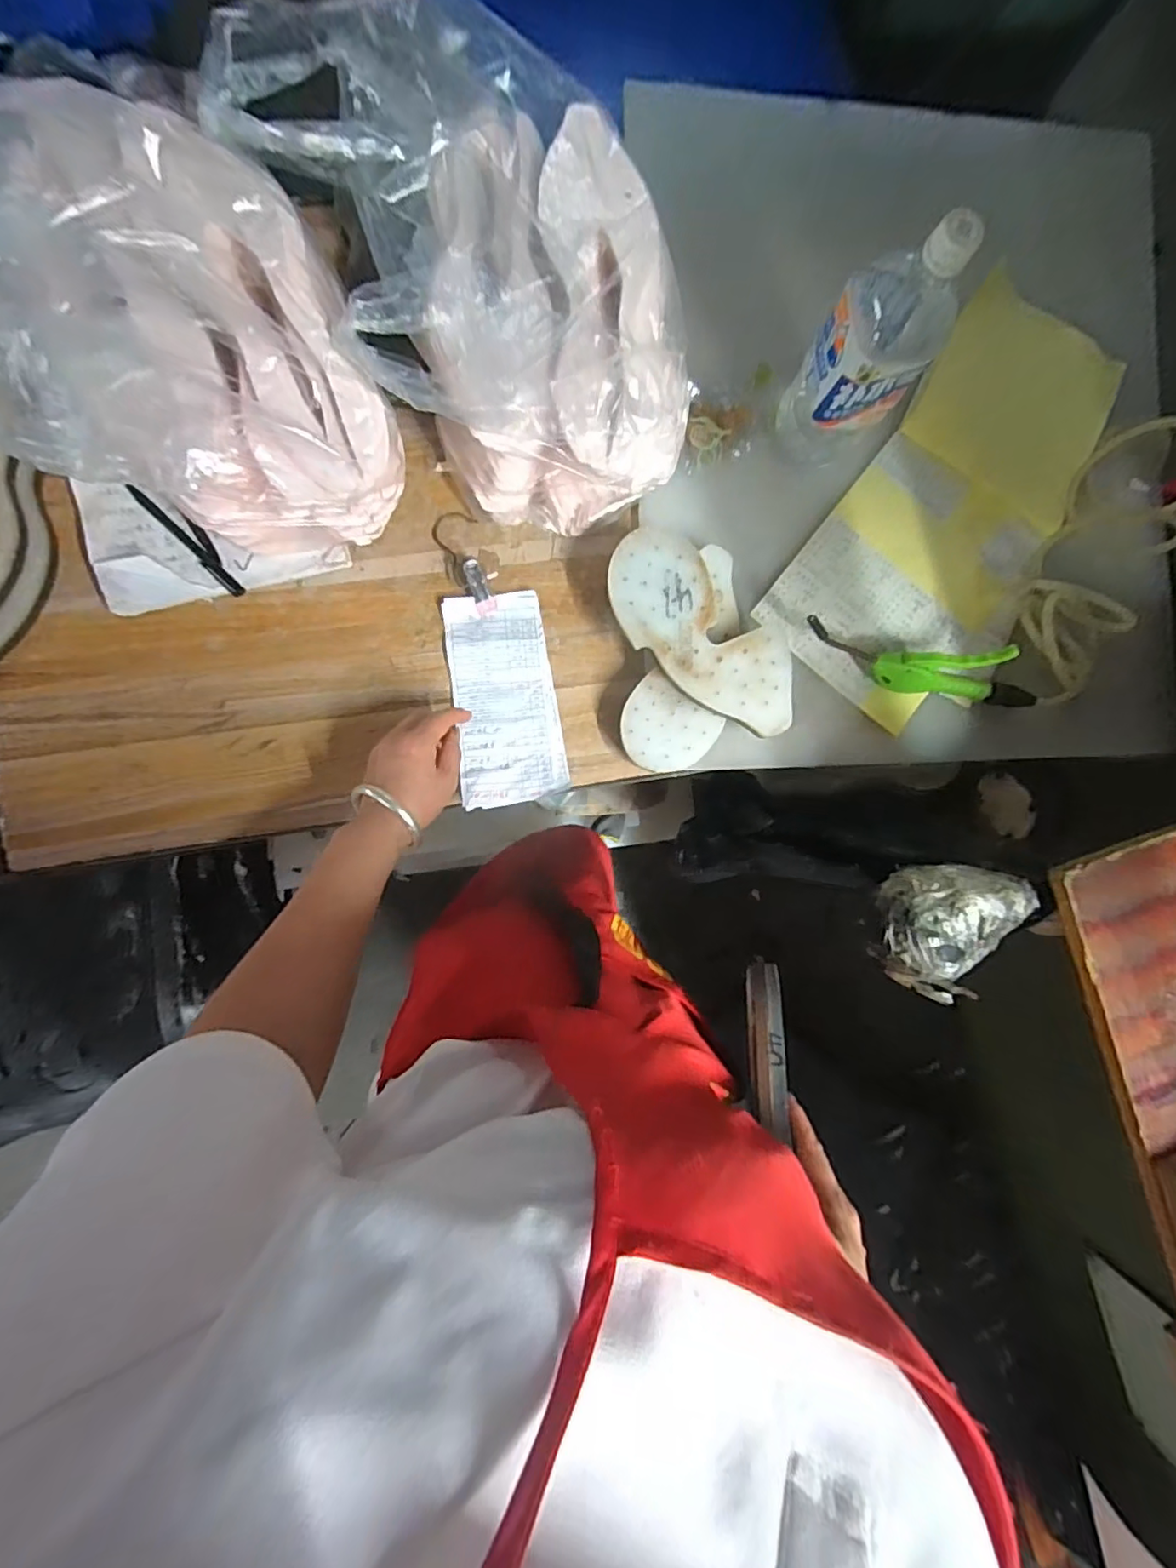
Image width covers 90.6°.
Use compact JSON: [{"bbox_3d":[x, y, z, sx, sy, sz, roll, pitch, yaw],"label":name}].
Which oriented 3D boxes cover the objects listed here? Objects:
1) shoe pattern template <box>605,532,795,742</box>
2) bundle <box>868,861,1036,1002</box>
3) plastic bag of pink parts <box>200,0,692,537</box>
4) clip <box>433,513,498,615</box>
[{"bbox_3d":[0.108,-0.139,0.538,0.209,0.010,0.108,31,88,-3],"label":"shoe pattern template"},{"bbox_3d":[0.268,0.103,0.442,0.091,0.051,0.111,36,85,-4],"label":"bundle"},{"bbox_3d":[-0.073,-0.413,0.497,0.273,0.148,0.370,-34,93,-6],"label":"plastic bag of pink parts"},{"bbox_3d":[-0.118,-0.216,0.555,0.041,0.038,0.105,-18,91,-6],"label":"clip"}]

